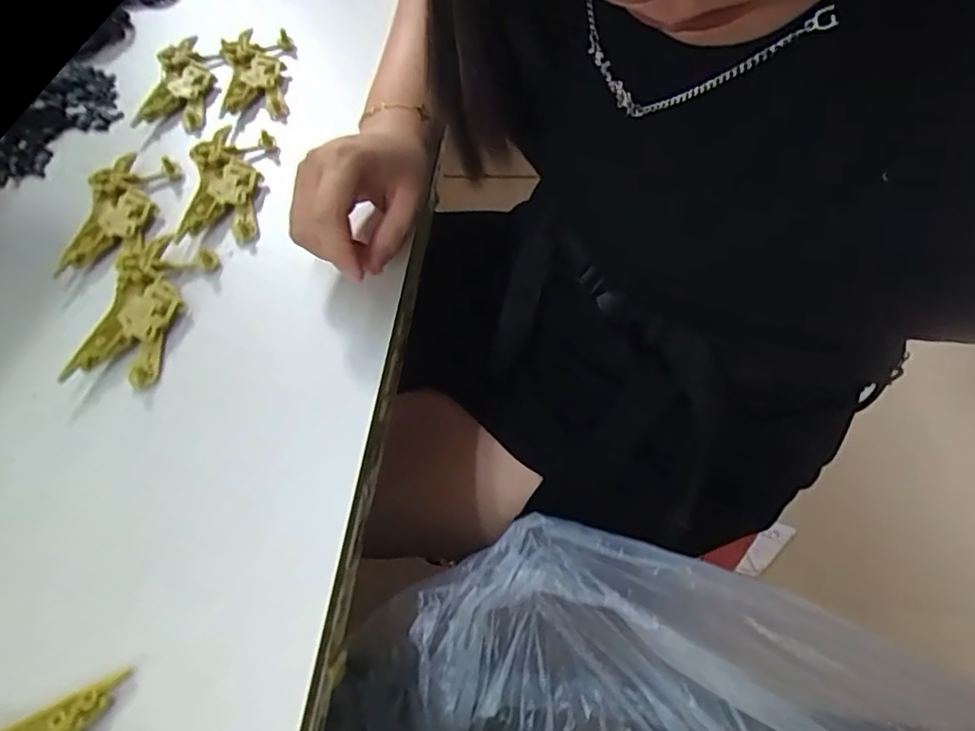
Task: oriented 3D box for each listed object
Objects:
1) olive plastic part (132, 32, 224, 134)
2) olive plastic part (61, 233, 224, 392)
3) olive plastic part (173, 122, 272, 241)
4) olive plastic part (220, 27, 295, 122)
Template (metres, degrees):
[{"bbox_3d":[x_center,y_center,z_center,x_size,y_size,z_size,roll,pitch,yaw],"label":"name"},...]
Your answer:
[{"bbox_3d":[-0.243,-0.223,0.471,0.045,0.018,0.102,-1,61,3],"label":"olive plastic part"},{"bbox_3d":[-0.215,-0.037,0.368,0.060,0.019,0.104,8,62,8],"label":"olive plastic part"},{"bbox_3d":[-0.181,-0.128,0.412,0.047,0.020,0.098,-3,61,2],"label":"olive plastic part"},{"bbox_3d":[-0.182,-0.231,0.469,0.048,0.017,0.103,-8,61,0],"label":"olive plastic part"}]

